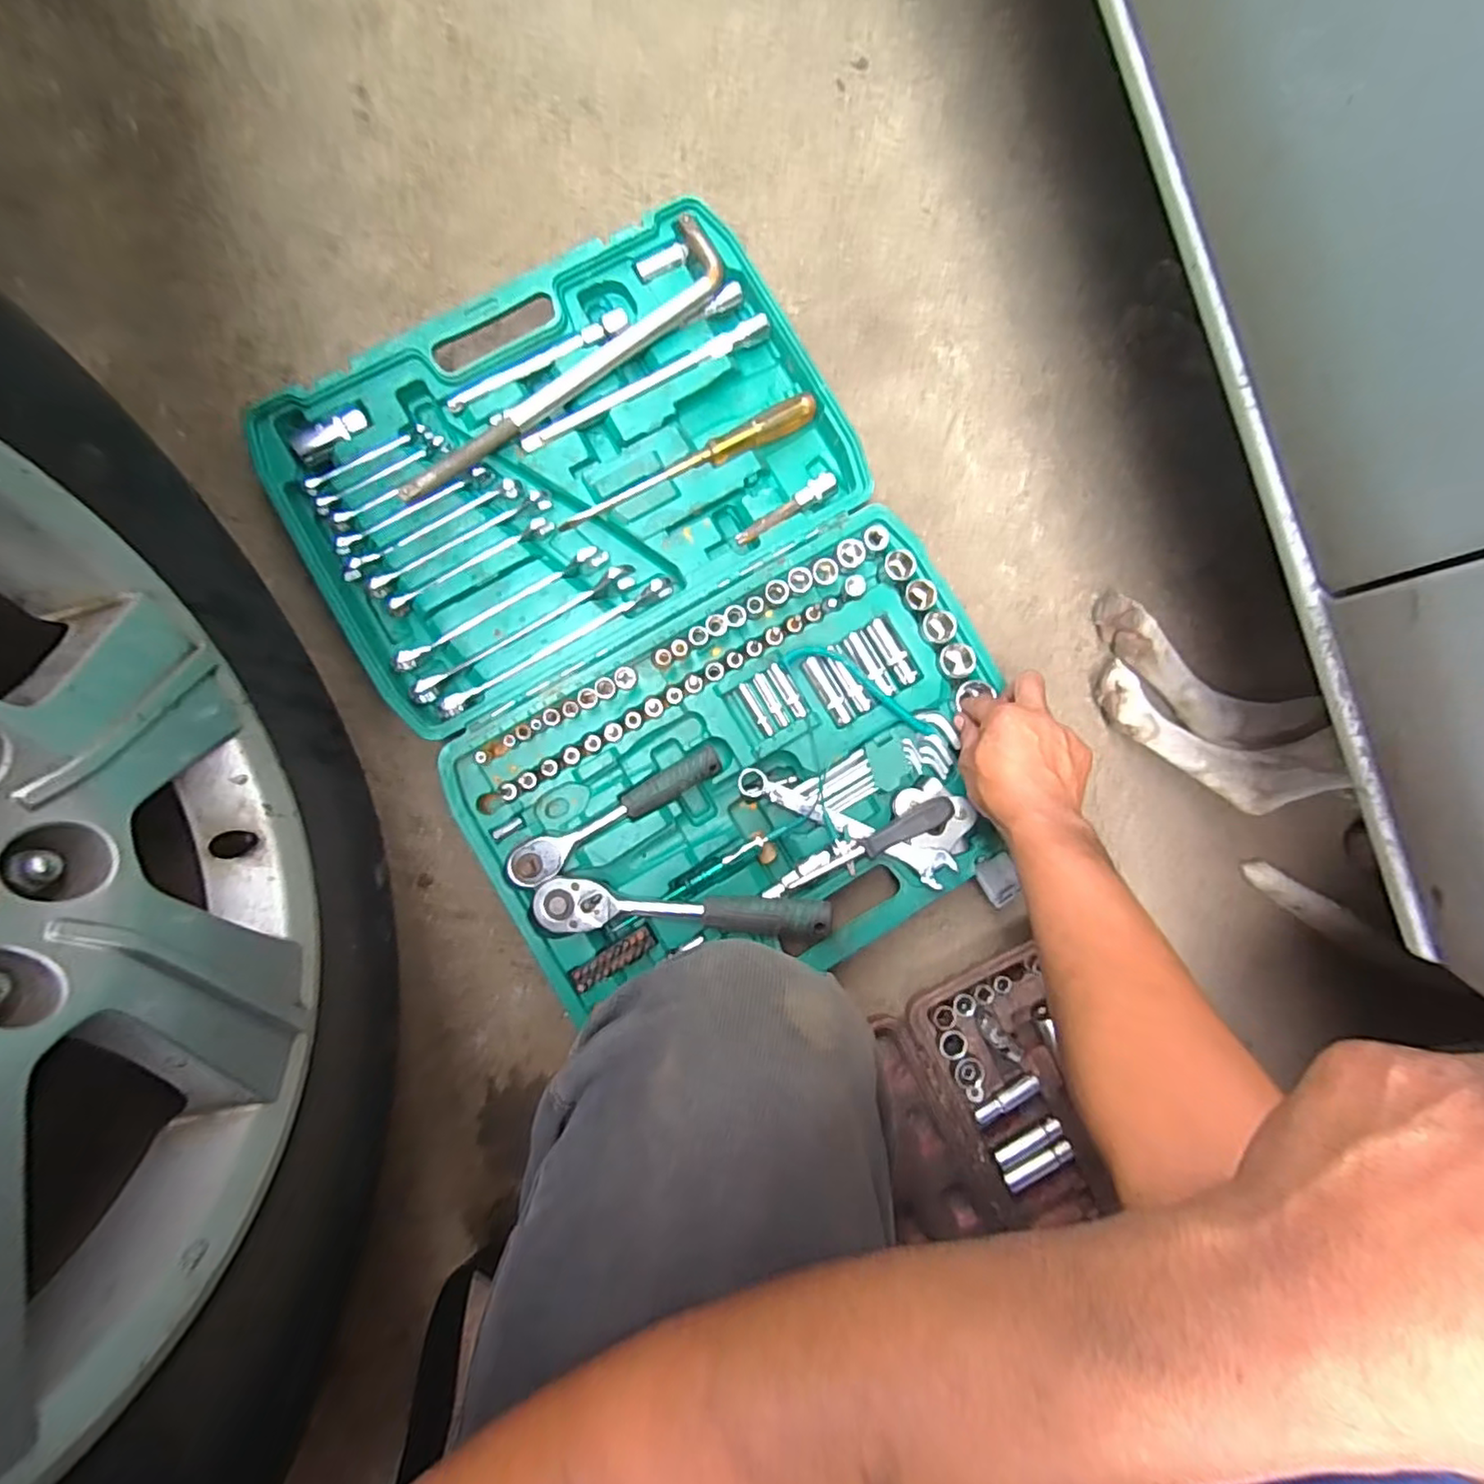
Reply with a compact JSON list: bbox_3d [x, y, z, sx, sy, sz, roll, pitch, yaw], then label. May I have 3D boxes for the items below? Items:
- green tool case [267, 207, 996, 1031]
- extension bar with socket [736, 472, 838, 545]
[{"bbox_3d":[-0.065,-0.106,0.558,0.460,0.061,0.629,-32,89,-6],"label":"green tool case"},{"bbox_3d":[0.040,-0.209,0.578,0.102,0.014,0.015,-33,89,-6],"label":"extension bar with socket"}]

